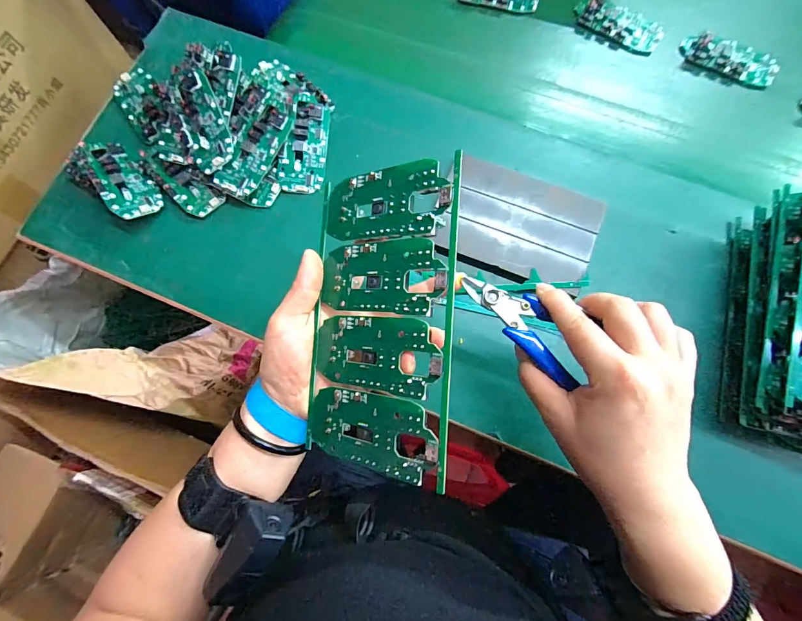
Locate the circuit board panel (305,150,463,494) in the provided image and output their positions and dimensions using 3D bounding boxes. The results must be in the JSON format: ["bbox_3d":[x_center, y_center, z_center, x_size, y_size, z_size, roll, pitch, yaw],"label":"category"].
[{"bbox_3d":[-0.014,0.004,0.234,0.105,0.004,0.186,0,86,35],"label":"circuit board panel"}]

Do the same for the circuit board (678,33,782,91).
[{"bbox_3d":[0.357,-0.274,0.405,0.098,0.019,0.042,22,78,5],"label":"circuit board"}]

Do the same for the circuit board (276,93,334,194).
[{"bbox_3d":[-0.095,-0.168,0.369,0.044,0.010,0.100,7,90,-12],"label":"circuit board"}]

